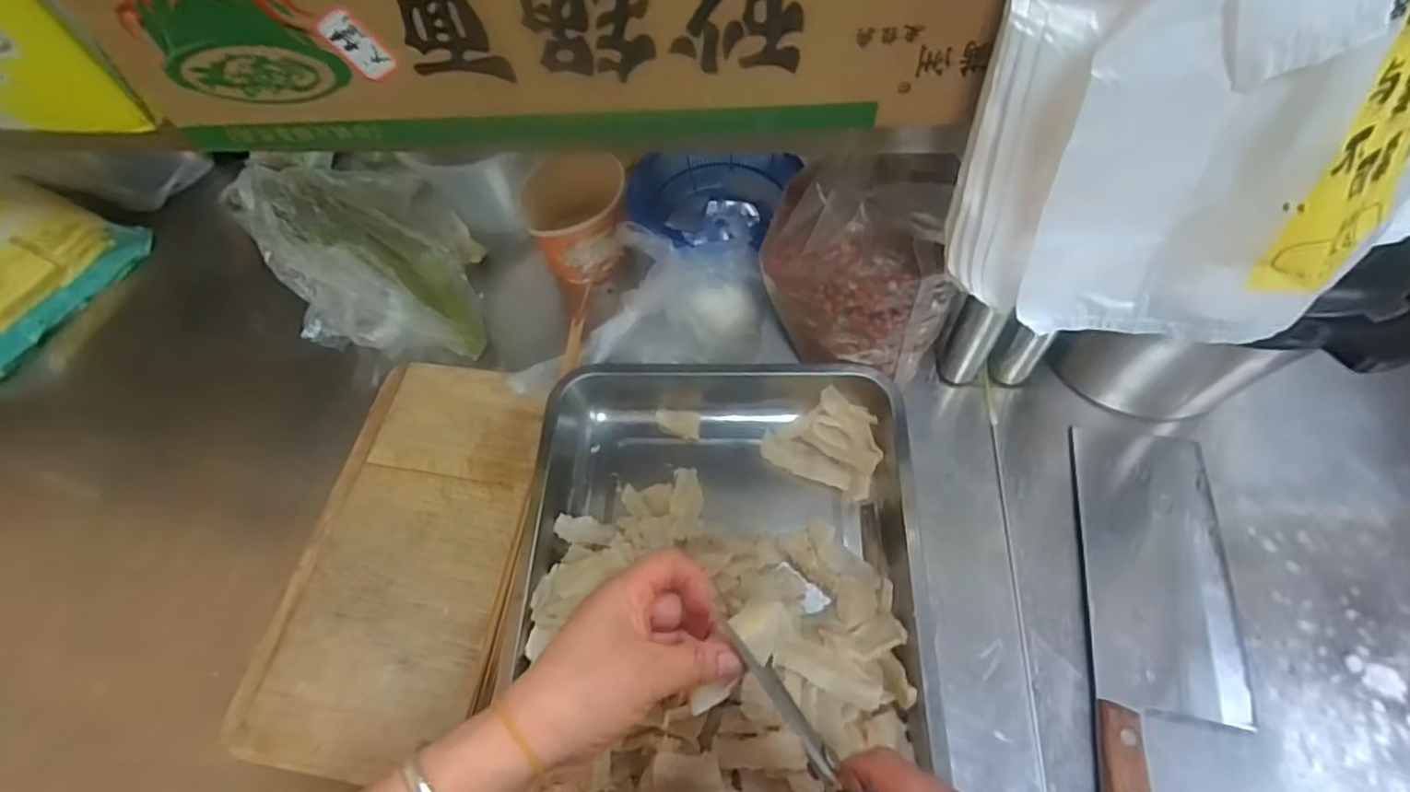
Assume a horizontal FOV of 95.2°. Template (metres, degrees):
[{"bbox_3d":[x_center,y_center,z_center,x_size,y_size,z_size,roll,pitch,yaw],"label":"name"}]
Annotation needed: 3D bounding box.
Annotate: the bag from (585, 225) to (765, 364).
[{"bbox_3d":[-0.024,-0.080,0.601,0.145,0.079,0.121,15,64,11],"label":"bag"}]

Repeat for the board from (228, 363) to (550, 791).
[{"bbox_3d":[-0.233,0.120,0.526,0.195,0.024,0.327,5,61,9],"label":"board"}]

